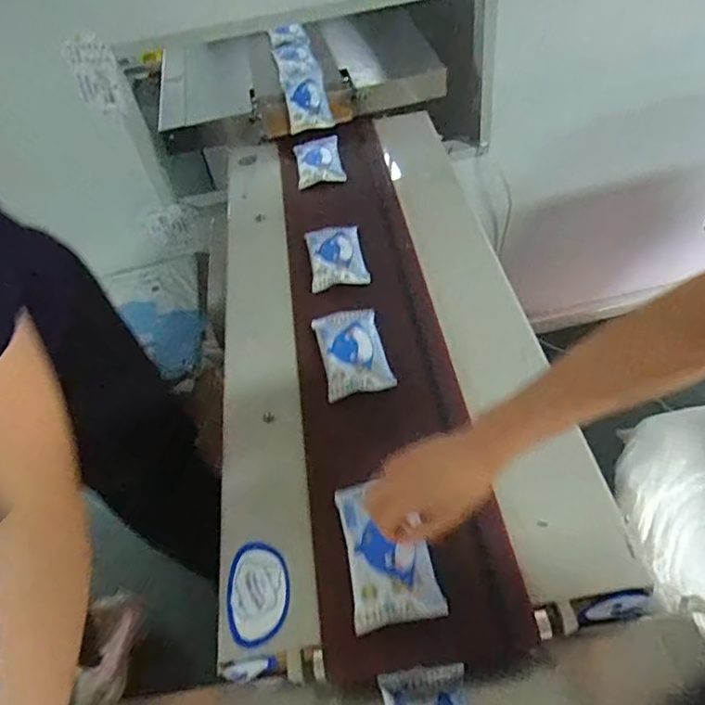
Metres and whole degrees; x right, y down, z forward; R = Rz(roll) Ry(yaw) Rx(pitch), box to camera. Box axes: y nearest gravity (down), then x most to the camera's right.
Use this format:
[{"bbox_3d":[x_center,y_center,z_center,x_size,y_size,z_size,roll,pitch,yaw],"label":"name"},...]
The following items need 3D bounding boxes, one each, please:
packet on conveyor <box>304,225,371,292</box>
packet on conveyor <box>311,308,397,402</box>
[{"bbox_3d":[-0.025,-0.153,0.873,0.085,0.016,0.134,-8,49,0],"label":"packet on conveyor"},{"bbox_3d":[-0.002,-0.005,0.741,0.082,0.020,0.143,-13,49,-4],"label":"packet on conveyor"}]

